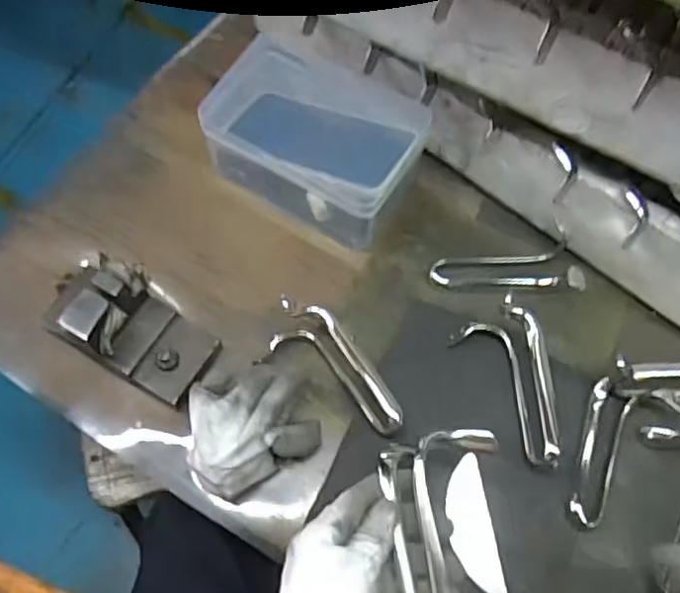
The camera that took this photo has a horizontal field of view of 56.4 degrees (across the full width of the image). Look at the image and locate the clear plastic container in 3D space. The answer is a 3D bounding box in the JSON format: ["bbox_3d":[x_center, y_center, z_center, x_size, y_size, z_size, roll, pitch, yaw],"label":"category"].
[{"bbox_3d":[-0.020,-0.138,0.565,0.188,0.070,0.131,26,65,10],"label":"clear plastic container"}]

